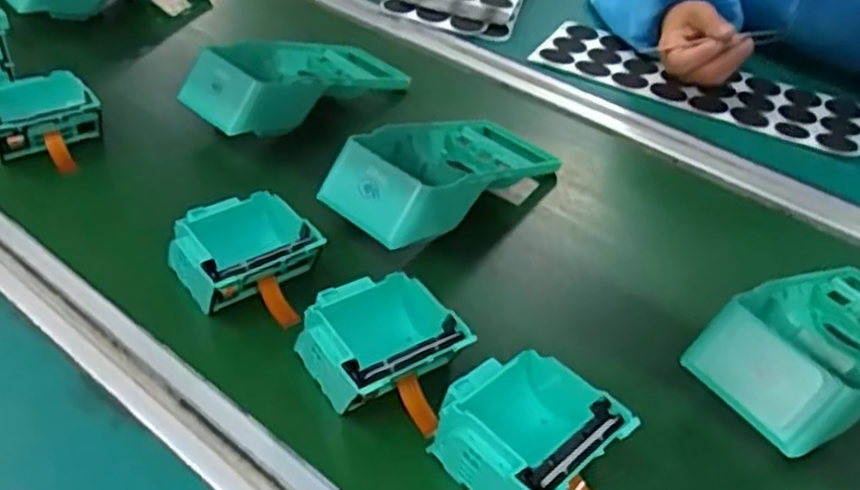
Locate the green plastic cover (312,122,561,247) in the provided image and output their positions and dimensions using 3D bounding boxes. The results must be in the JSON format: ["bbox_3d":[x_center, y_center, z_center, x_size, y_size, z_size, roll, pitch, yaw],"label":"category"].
[{"bbox_3d":[0.014,-0.054,0.540,0.091,0.053,0.188,32,46,29],"label":"green plastic cover"}]

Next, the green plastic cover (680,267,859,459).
[{"bbox_3d":[0.237,0.052,0.439,0.186,0.049,0.084,-20,46,-28],"label":"green plastic cover"}]

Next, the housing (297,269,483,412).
[{"bbox_3d":[-0.027,0.056,0.416,0.083,0.042,0.078,-16,44,-24],"label":"housing"}]

